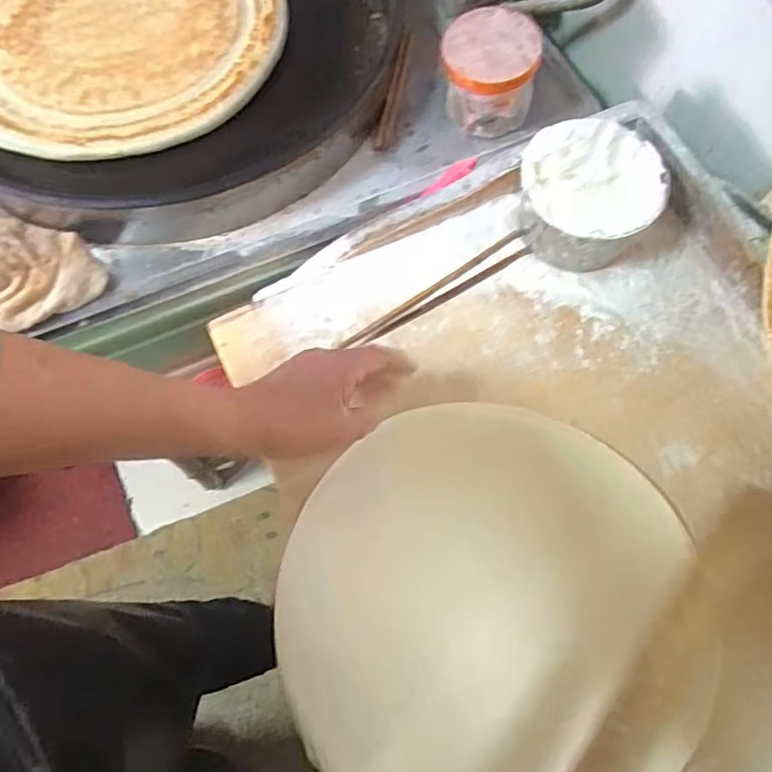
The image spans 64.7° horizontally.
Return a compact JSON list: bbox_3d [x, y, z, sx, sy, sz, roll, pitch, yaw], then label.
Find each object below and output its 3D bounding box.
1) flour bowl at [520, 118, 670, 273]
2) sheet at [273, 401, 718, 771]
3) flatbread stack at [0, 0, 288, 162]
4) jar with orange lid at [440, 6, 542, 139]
[{"bbox_3d":[0.193,-0.179,0.591,0.117,0.088,0.123,0,69,-1],"label":"flour bowl"},{"bbox_3d":[0.075,0.168,0.472,0.305,0.031,0.313,-2,70,5],"label":"sheet"},{"bbox_3d":[-0.309,-0.408,0.697,0.367,0.030,0.347,-20,70,-8],"label":"flatbread stack"},{"bbox_3d":[0.106,-0.327,0.640,0.099,0.088,0.090,4,69,1],"label":"jar with orange lid"}]

